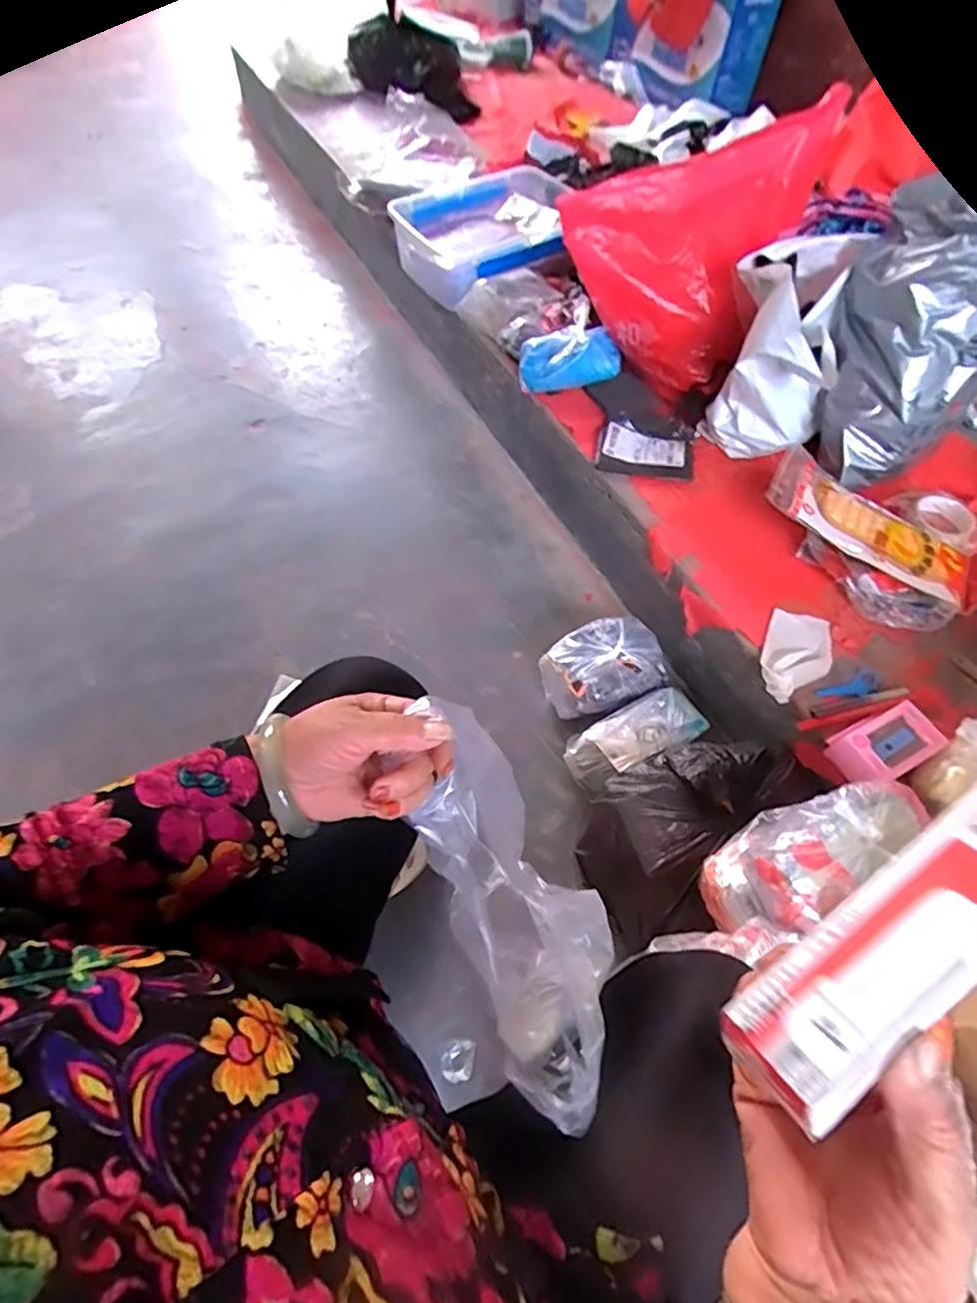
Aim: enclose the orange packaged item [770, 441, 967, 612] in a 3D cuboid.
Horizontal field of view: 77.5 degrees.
[{"bbox_3d":[0.530,-0.173,0.850,0.303,0.028,0.109,30,63,-1],"label":"orange packaged item"}]

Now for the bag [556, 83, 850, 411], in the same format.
[{"bbox_3d":[0.321,-0.555,0.899,0.355,0.306,0.129,-20,38,3],"label":"bag"}]

